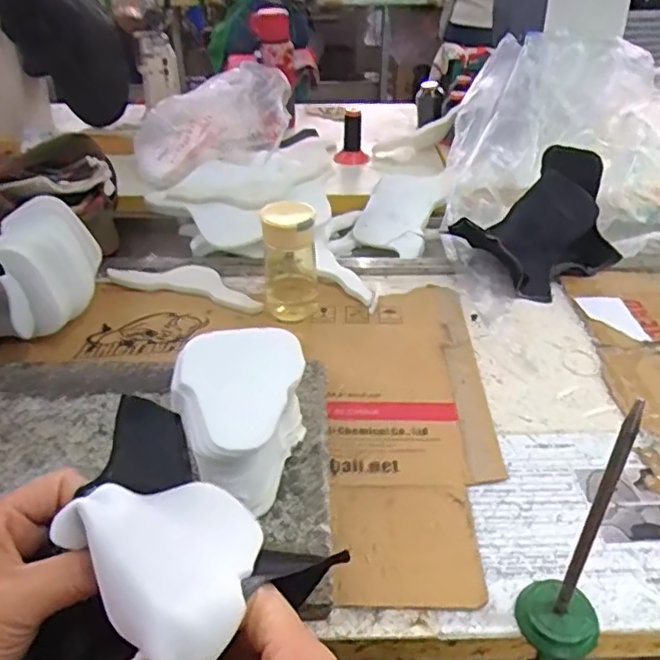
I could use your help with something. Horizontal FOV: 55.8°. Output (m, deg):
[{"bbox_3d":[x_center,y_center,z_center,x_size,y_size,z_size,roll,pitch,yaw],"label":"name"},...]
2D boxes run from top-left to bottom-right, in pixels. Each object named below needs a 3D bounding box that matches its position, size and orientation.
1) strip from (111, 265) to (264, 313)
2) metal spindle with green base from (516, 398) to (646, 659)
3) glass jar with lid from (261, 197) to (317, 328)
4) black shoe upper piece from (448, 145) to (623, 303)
[{"bbox_3d":[-0.200,-0.067,0.889,0.212,0.026,0.062,10,37,12],"label":"strip"},{"bbox_3d":[0.179,0.182,0.452,0.058,0.307,0.050,27,44,31],"label":"metal spindle with green base"},{"bbox_3d":[-0.051,-0.085,0.803,0.068,0.165,0.060,-4,37,-8],"label":"glass jar with lid"},{"bbox_3d":[0.287,-0.154,0.884,0.197,0.150,0.159,-16,40,-22],"label":"black shoe upper piece"}]

